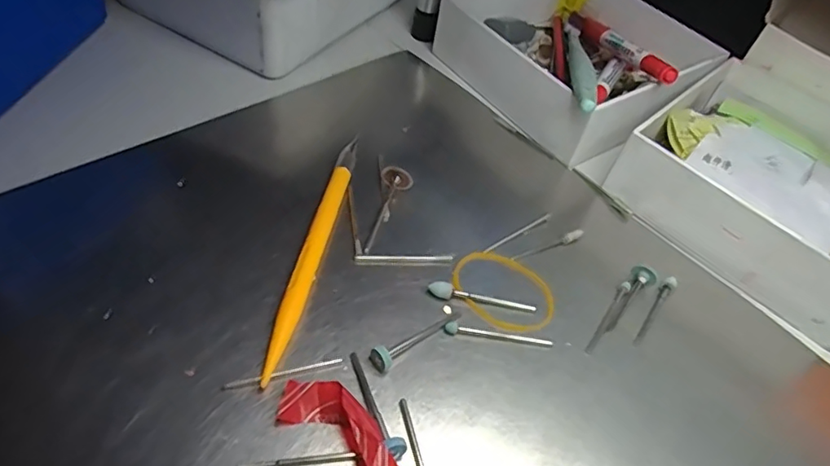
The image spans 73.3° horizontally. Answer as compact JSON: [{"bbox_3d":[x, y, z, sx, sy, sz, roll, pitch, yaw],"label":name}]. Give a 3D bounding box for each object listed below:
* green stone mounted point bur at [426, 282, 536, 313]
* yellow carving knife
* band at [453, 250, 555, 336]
[{"bbox_3d":[0.029,0.028,0.240,0.047,0.006,0.005,12,49,-7],"label":"green stone mounted point bur"},{"bbox_3d":[-0.043,0.004,0.244,0.008,0.008,0.134,12,48,0],"label":"yellow carving knife"},{"bbox_3d":[0.039,0.025,0.247,0.046,0.004,0.037,34,52,18],"label":"band"}]

